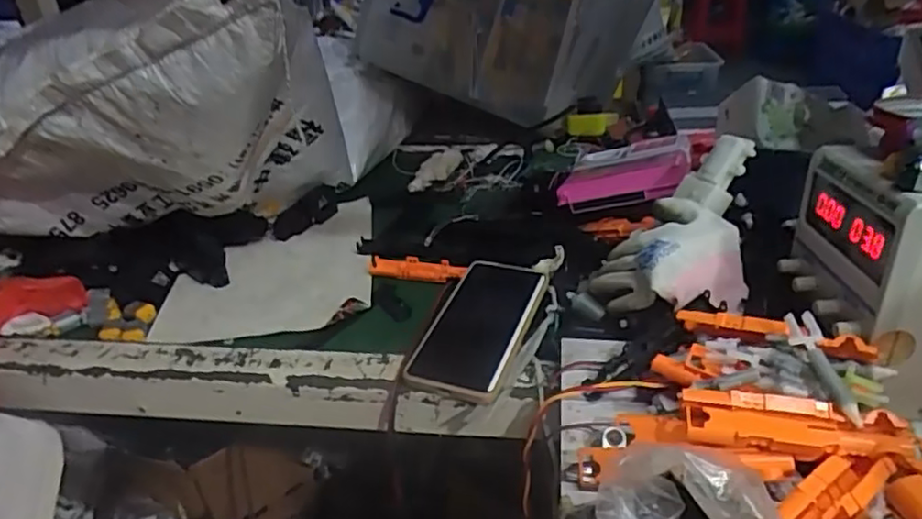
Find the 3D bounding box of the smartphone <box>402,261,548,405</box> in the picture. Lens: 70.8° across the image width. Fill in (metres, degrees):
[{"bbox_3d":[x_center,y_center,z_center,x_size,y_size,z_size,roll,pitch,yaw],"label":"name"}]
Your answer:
[{"bbox_3d":[0.013,0.056,0.562,0.087,0.018,0.164,8,33,21],"label":"smartphone"}]

